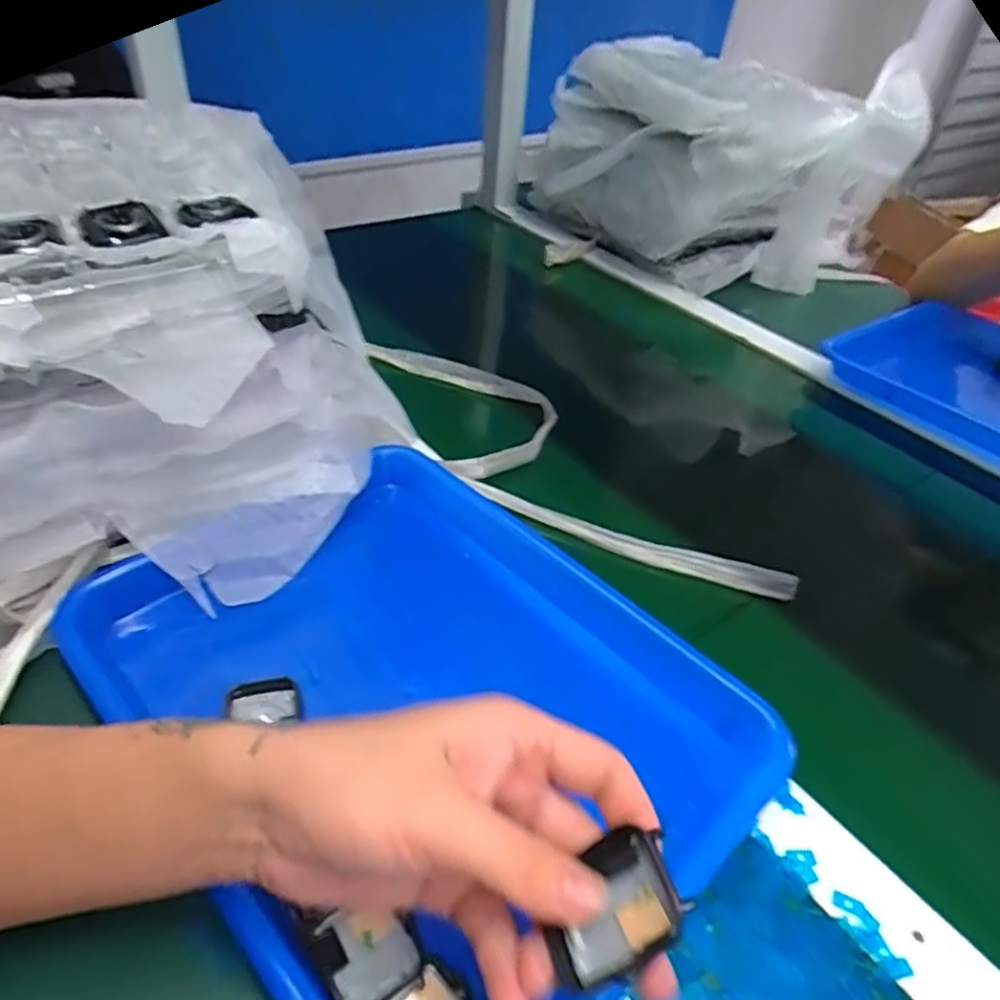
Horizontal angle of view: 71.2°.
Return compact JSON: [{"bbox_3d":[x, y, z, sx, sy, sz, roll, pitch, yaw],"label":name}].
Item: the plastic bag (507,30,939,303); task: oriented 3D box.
[{"bbox_3d":[0.255,-0.430,0.891,0.387,0.209,0.290,-3,40,-7],"label":"plastic bag"}]

